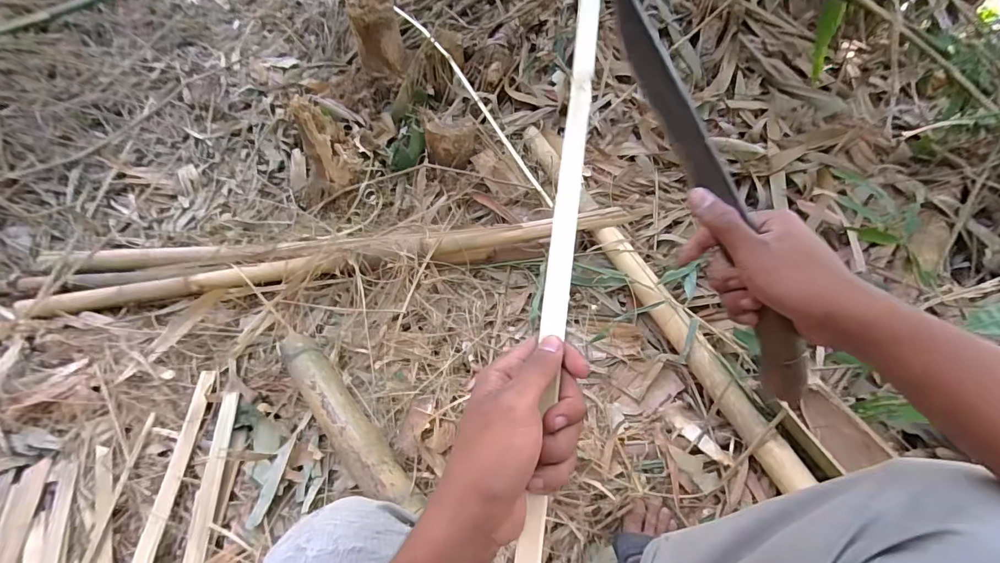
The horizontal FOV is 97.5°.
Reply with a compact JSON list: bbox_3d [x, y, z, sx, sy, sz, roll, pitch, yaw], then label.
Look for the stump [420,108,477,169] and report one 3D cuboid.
[{"bbox_3d":[-0.119,-0.344,1.050,0.119,0.094,0.111,-5,53,-3],"label":"stump"}]

